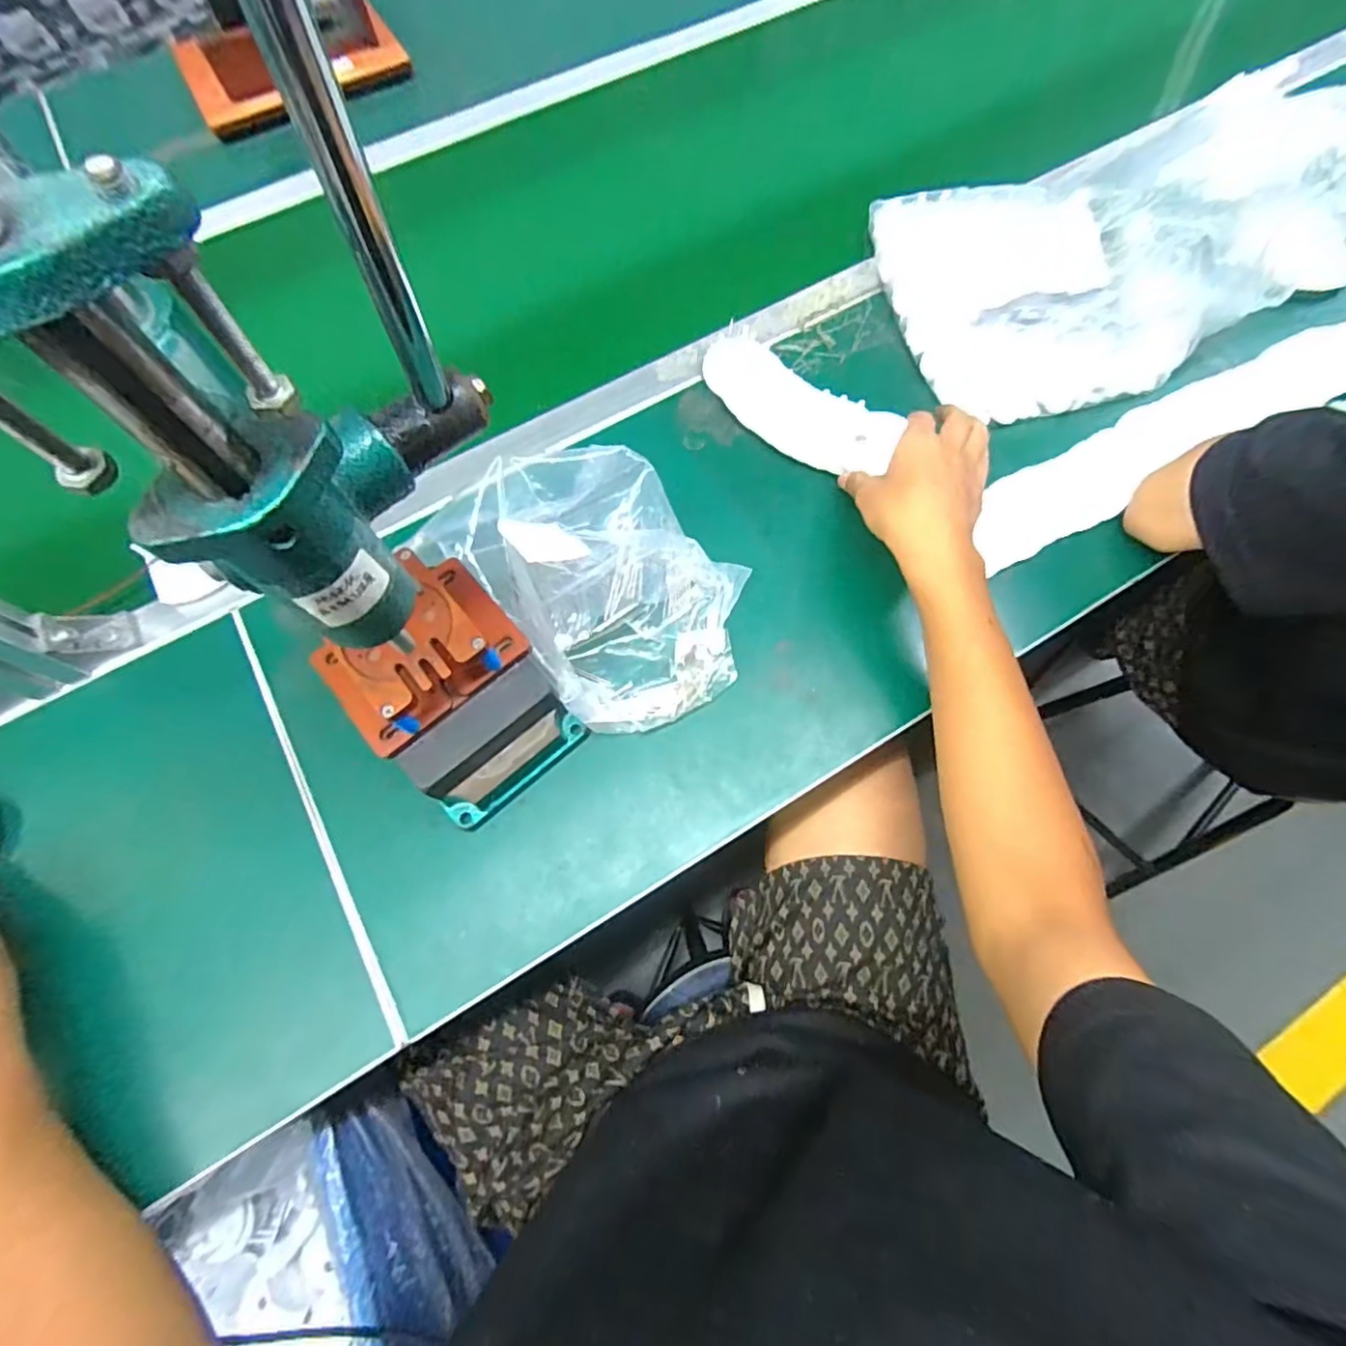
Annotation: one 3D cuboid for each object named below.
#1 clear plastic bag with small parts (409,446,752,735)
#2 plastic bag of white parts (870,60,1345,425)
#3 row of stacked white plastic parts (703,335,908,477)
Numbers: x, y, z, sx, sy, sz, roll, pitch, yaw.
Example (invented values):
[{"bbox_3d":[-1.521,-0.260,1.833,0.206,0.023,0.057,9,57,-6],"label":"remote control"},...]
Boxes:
[{"bbox_3d":[-0.046,-0.068,0.450,0.170,0.071,0.215,-36,74,-11],"label":"clear plastic bag with small parts"},{"bbox_3d":[0.363,-0.370,0.512,0.324,0.133,0.250,-9,71,-2],"label":"plastic bag of white parts"},{"bbox_3d":[0.100,-0.223,0.521,0.174,0.024,0.061,37,76,14],"label":"row of stacked white plastic parts"}]

